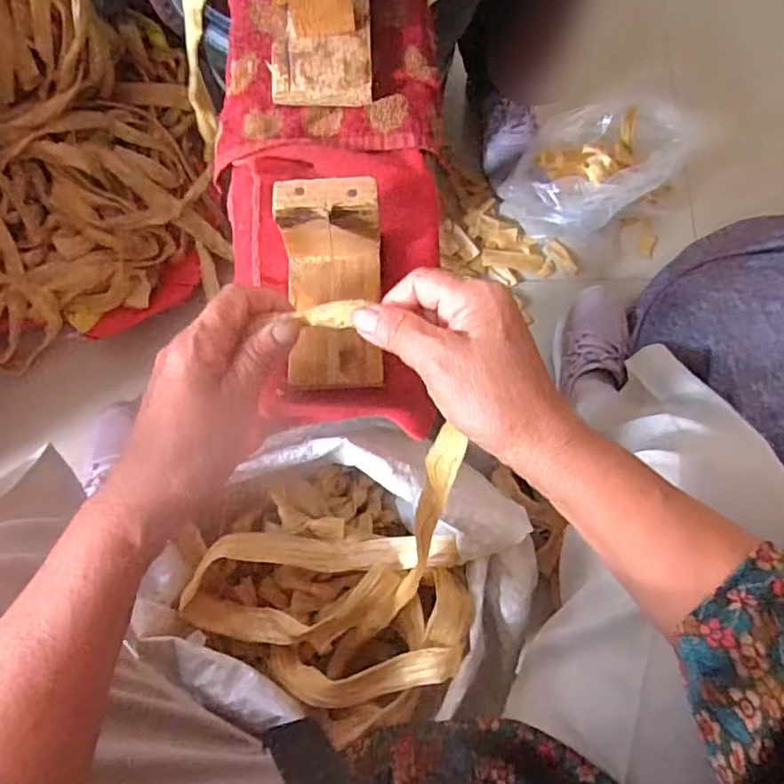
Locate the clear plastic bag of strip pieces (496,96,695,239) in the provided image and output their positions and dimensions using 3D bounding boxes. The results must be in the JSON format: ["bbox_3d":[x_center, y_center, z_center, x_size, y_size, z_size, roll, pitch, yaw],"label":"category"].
[{"bbox_3d":[0.281,-0.317,0.865,0.254,0.090,0.175,-38,80,-9],"label":"clear plastic bag of strip pieces"}]

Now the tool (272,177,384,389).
[{"bbox_3d":[-0.037,-0.061,0.378,0.062,0.070,0.107,-1,77,-1],"label":"tool"}]

